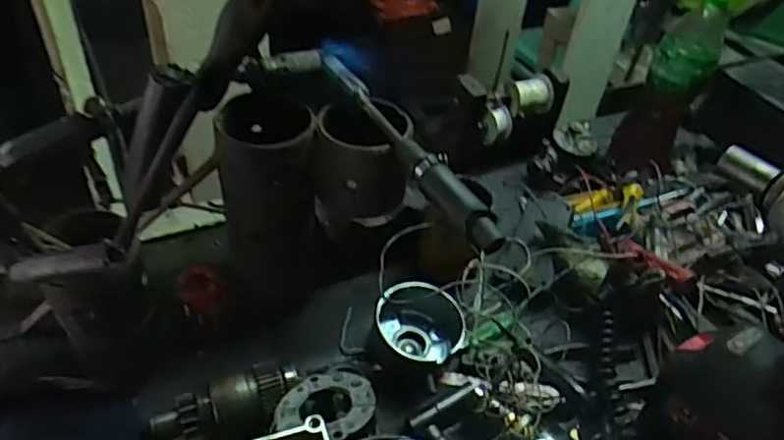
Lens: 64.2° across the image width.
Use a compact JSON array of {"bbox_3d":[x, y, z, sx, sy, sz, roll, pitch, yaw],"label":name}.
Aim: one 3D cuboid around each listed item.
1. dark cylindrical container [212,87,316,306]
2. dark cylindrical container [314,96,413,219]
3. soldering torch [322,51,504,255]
[{"bbox_3d":[-0.123,-0.010,0.632,0.086,0.220,0.093,3,43,-3],"label":"dark cylindrical container"},{"bbox_3d":[-0.026,-0.051,0.588,0.085,0.104,0.079,3,43,-3],"label":"dark cylindrical container"},{"bbox_3d":[0.012,-0.066,0.533,0.027,0.032,0.255,-22,50,-27],"label":"soldering torch"}]

